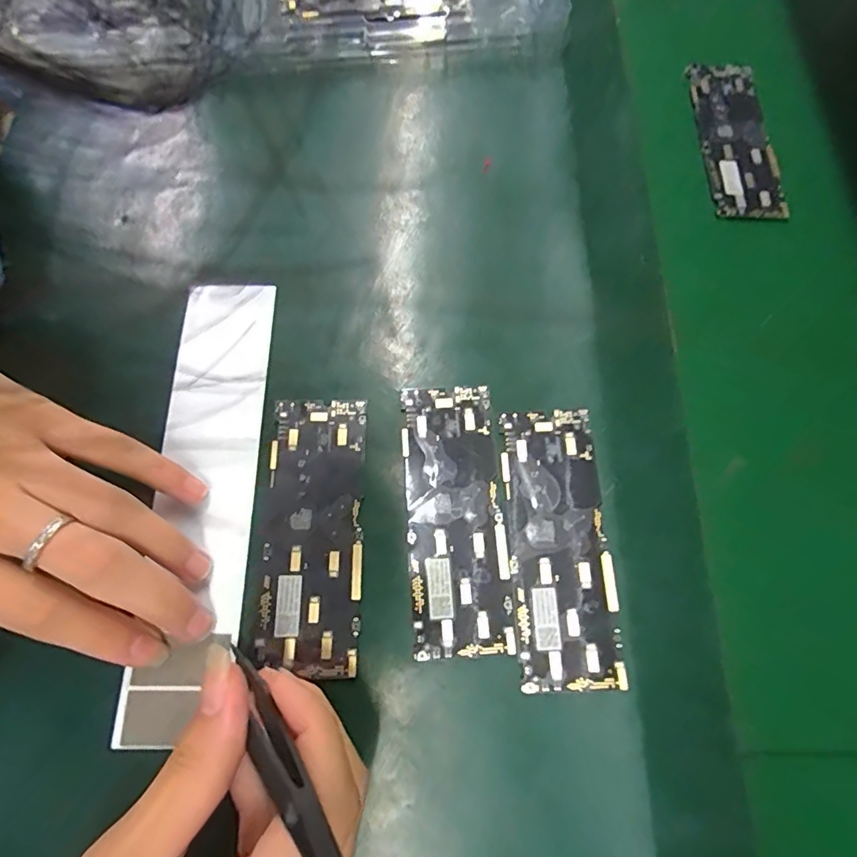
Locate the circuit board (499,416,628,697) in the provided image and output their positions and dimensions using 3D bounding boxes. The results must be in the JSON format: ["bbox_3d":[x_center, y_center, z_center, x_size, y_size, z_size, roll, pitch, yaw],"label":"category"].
[{"bbox_3d":[0.059,0.051,0.226,0.043,0.004,0.123,-2,73,-1],"label":"circuit board"}]

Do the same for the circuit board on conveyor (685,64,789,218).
[{"bbox_3d":[0.197,-0.189,0.318,0.037,0.009,0.131,-4,70,15],"label":"circuit board on conveyor"}]

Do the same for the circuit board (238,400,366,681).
[{"bbox_3d":[-0.055,0.045,0.227,0.049,0.004,0.121,2,73,0],"label":"circuit board"}]

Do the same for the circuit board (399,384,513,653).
[{"bbox_3d":[0.012,0.039,0.230,0.044,0.004,0.123,-4,73,-2],"label":"circuit board"}]

